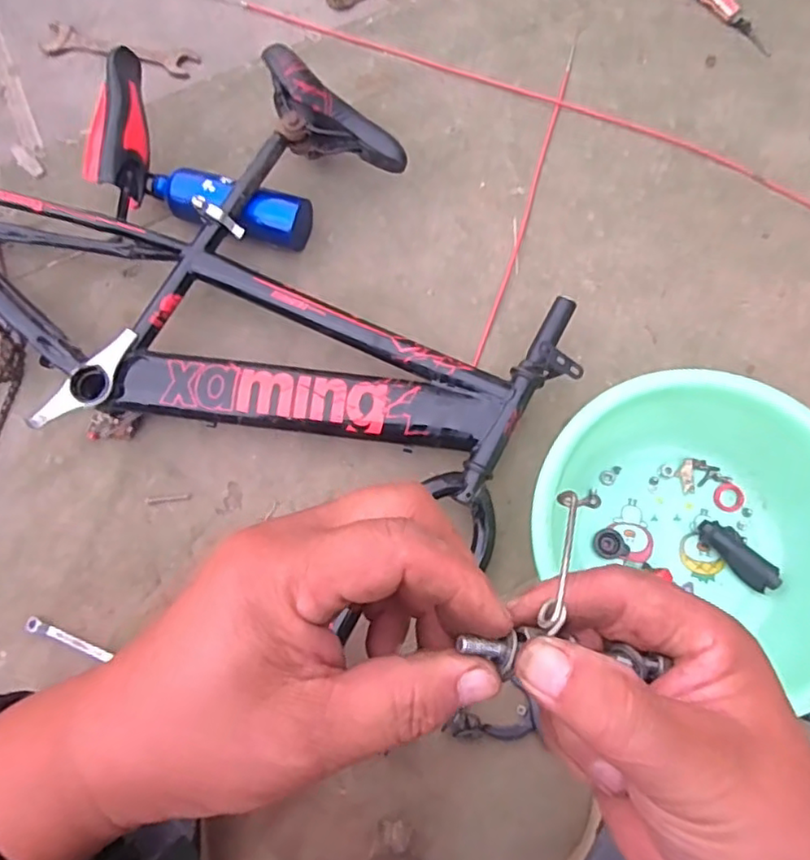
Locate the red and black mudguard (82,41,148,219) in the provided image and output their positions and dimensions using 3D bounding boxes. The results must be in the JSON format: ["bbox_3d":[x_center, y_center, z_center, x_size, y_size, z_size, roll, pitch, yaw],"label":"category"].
[{"bbox_3d":[-0.381,-0.405,0.841,0.063,0.057,0.254,3,74,2],"label":"red and black mudguard"}]

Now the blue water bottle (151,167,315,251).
[{"bbox_3d":[-0.246,-0.307,0.855,0.222,0.073,0.077,11,76,3],"label":"blue water bottle"}]

